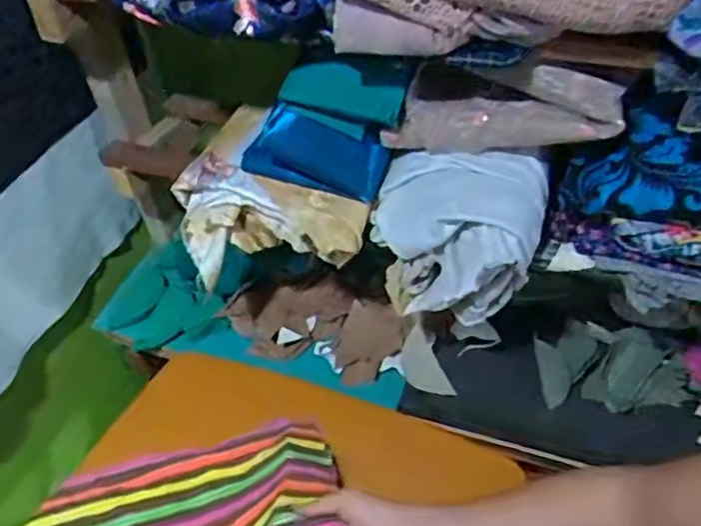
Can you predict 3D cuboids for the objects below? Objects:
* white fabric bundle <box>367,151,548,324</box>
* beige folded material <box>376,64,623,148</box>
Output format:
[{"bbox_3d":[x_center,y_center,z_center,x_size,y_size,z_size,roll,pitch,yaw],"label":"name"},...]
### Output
[{"bbox_3d":[0.115,-0.019,0.716,0.186,0.173,0.119,7,45,12],"label":"white fabric bundle"},{"bbox_3d":[0.152,-0.154,0.655,0.239,0.090,0.049,9,45,13],"label":"beige folded material"}]

